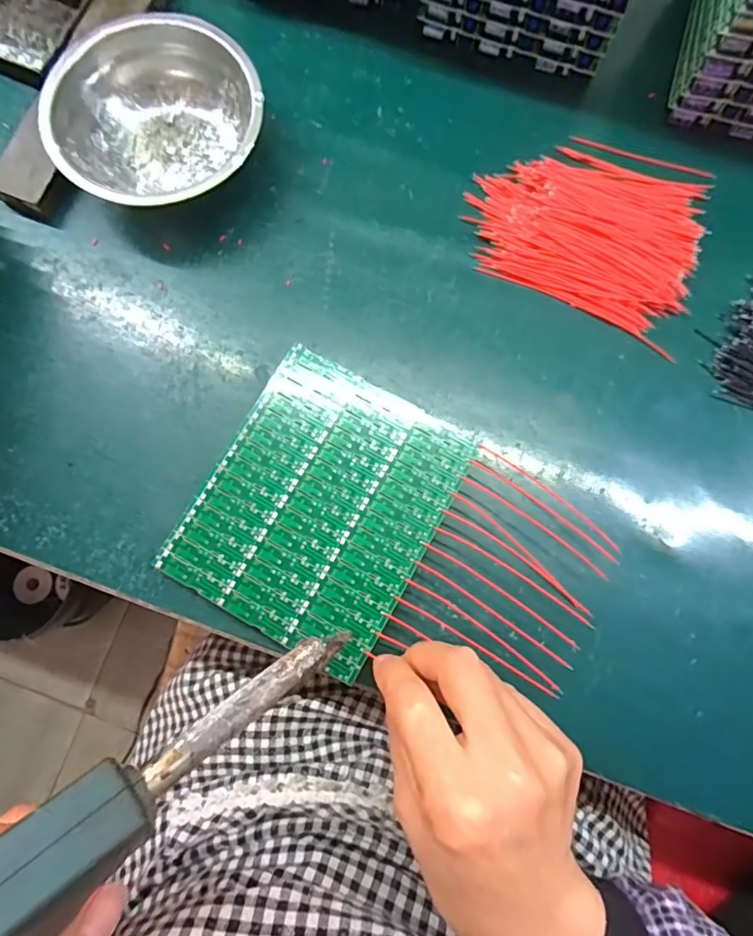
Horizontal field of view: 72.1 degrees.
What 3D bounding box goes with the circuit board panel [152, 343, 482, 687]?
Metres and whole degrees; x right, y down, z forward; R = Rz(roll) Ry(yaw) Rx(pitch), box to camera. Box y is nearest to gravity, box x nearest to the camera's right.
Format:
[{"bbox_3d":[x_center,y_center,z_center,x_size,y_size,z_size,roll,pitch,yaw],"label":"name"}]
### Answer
[{"bbox_3d":[-0.031,0.019,0.290,0.123,0.004,0.148,29,81,5],"label":"circuit board panel"}]

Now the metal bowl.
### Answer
[{"bbox_3d":[-0.135,-0.219,0.327,0.124,0.042,0.113,0,80,0],"label":"metal bowl"}]

